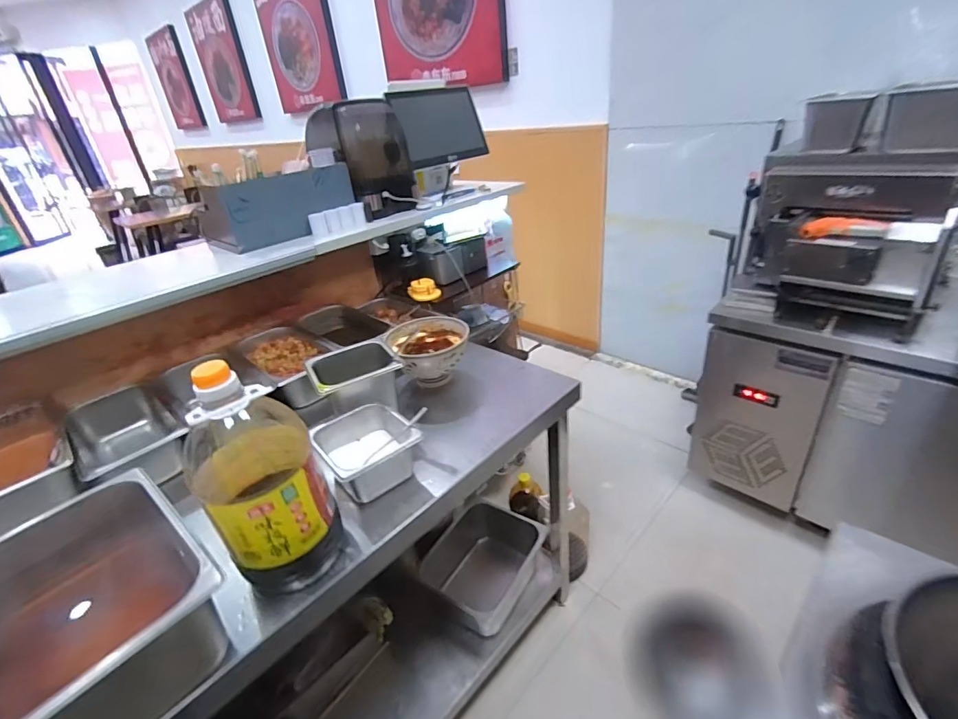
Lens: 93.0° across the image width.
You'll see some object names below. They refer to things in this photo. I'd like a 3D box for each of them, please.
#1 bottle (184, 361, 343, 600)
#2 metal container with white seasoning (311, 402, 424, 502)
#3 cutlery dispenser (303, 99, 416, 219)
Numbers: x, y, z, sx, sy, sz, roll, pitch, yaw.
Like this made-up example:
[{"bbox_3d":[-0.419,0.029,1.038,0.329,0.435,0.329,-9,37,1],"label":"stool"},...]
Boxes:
[{"bbox_3d":[-0.314,0.158,0.652,0.147,0.349,0.166,-24,34,-29],"label":"bottle"},{"bbox_3d":[-0.212,0.174,0.865,0.157,0.097,0.171,-24,34,-29],"label":"metal container with white seasoning"},{"bbox_3d":[-0.380,-0.654,1.486,0.237,0.306,0.321,-25,35,-31],"label":"cutlery dispenser"}]

